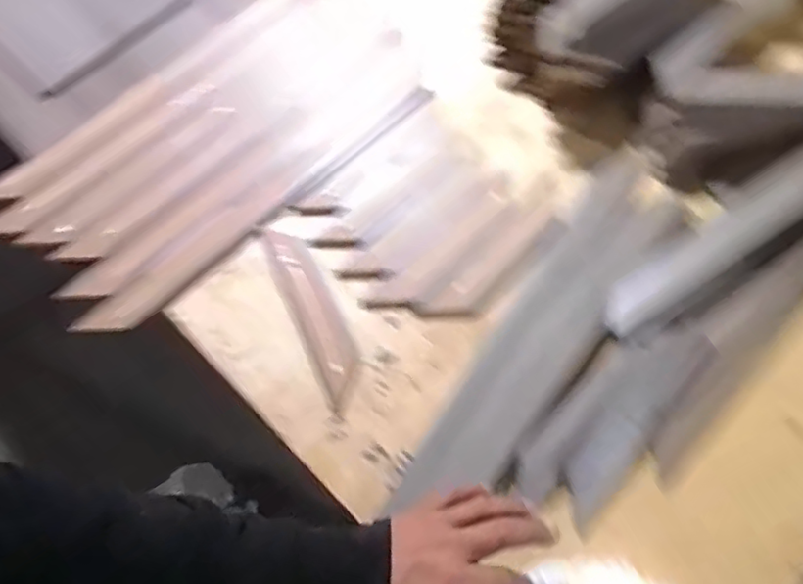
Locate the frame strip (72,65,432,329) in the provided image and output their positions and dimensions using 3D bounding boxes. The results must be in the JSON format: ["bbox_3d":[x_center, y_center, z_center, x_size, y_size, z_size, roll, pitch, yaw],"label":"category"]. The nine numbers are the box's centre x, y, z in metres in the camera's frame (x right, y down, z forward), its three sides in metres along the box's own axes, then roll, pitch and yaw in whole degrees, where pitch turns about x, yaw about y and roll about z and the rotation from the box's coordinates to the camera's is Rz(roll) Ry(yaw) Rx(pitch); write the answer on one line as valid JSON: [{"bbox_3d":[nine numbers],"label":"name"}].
[{"bbox_3d":[-0.150,-0.105,0.708,0.473,0.014,0.050,-41,70,-14],"label":"frame strip"}]

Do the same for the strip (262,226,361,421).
[{"bbox_3d":[-0.090,0.020,0.655,0.047,0.010,0.211,-23,67,-8],"label":"strip"}]

